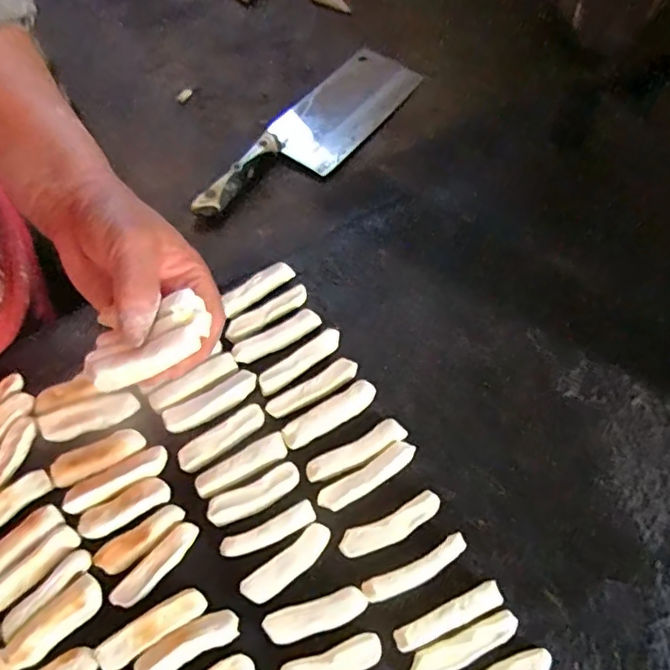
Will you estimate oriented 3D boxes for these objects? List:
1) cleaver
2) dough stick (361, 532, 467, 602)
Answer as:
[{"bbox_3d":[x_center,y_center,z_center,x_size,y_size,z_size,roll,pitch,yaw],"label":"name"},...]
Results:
[{"bbox_3d":[-0.027,-0.216,0.632,0.087,0.024,0.295,34,70,19],"label":"cleaver"},{"bbox_3d":[0.053,0.154,0.380,0.073,0.015,0.016,-24,64,-11],"label":"dough stick"}]

